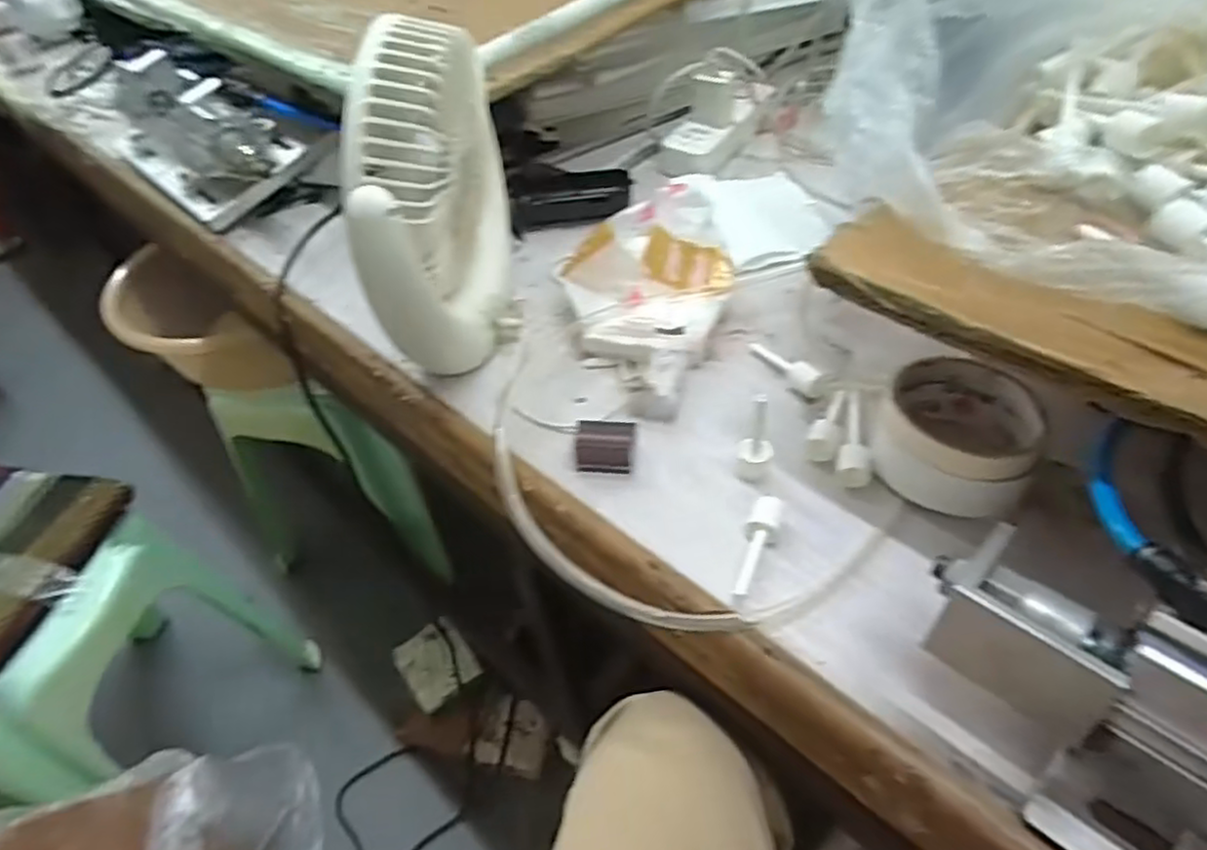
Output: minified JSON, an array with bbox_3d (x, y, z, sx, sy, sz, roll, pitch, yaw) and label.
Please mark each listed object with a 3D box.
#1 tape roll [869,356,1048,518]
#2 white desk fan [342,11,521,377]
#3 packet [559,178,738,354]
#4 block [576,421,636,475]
[{"bbox_3d":[0.207,0.005,0.404,0.087,0.050,0.080,-3,47,3],"label":"tape roll"},{"bbox_3d":[-0.115,-0.152,0.474,0.079,0.205,0.190,-6,47,0],"label":"white desk fan"},{"bbox_3d":[0.031,-0.115,0.519,0.123,0.059,0.136,1,48,7],"label":"packet"},{"bbox_3d":[0.002,0.014,0.440,0.036,0.025,0.022,-4,47,2],"label":"block"}]

